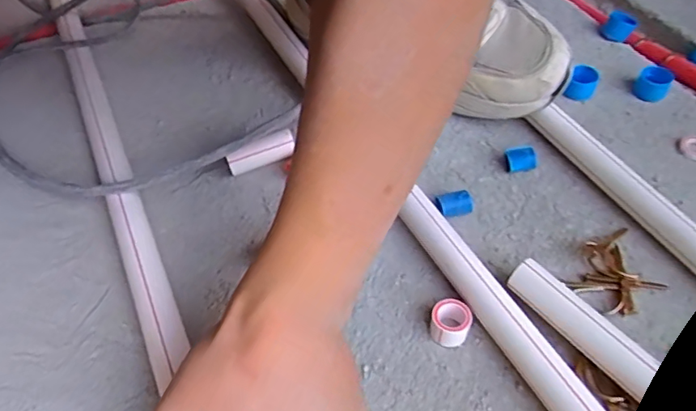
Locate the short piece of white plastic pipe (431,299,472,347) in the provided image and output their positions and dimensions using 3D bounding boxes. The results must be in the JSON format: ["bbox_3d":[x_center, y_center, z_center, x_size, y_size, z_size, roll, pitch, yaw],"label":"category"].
[{"bbox_3d":[0.067,0.077,0.347,0.025,0.019,0.025,-2,51,2],"label":"short piece of white plastic pipe"}]

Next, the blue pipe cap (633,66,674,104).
[{"bbox_3d":[0.277,-0.111,0.477,0.028,0.025,0.032,29,58,22],"label":"blue pipe cap"}]

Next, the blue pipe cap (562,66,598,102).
[{"bbox_3d":[0.213,-0.110,0.480,0.024,0.024,0.030,24,56,21],"label":"blue pipe cap"}]

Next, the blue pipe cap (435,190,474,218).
[{"bbox_3d":[0.082,-0.001,0.410,0.029,0.017,0.014,-8,51,-3],"label":"blue pipe cap"}]

